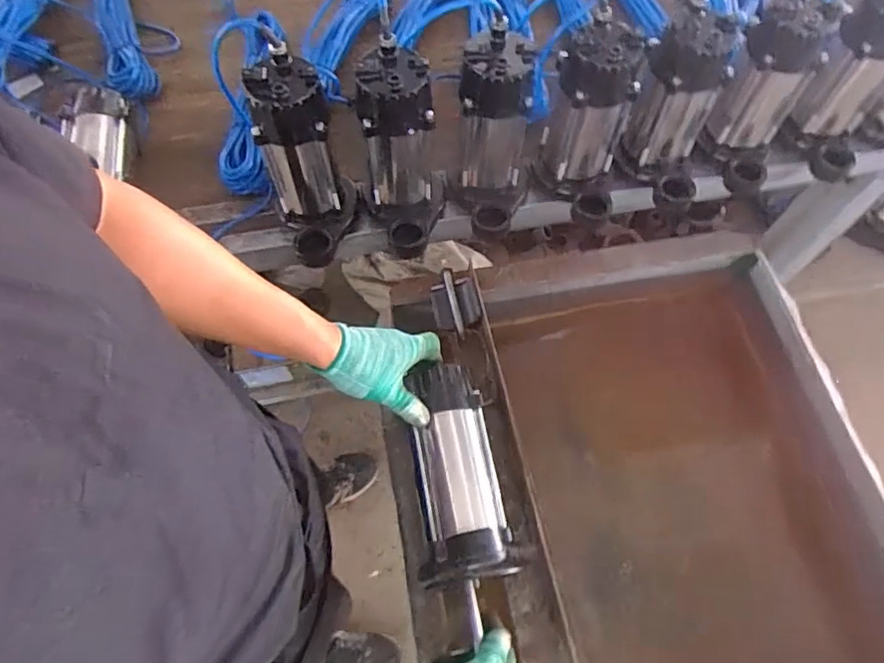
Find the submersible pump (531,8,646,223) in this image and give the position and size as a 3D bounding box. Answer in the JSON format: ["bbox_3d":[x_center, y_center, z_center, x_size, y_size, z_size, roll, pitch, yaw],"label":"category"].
[{"bbox_3d":[0.200,-0.271,0.775,0.109,0.223,0.147,-8,64,-5],"label":"submersible pump"}]

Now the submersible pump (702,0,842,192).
[{"bbox_3d":[0.459,-0.336,0.806,0.119,0.229,0.118,28,66,12],"label":"submersible pump"}]

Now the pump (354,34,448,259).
[{"bbox_3d":[-0.055,-0.220,0.753,0.113,0.251,0.145,5,63,1],"label":"pump"}]

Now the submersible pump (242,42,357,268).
[{"bbox_3d":[-0.175,-0.216,0.738,0.110,0.228,0.156,-17,65,-10],"label":"submersible pump"}]

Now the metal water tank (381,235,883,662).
[{"bbox_3d":[0.263,0.260,0.751,0.612,0.271,0.760,-11,64,-7],"label":"metal water tank"}]

